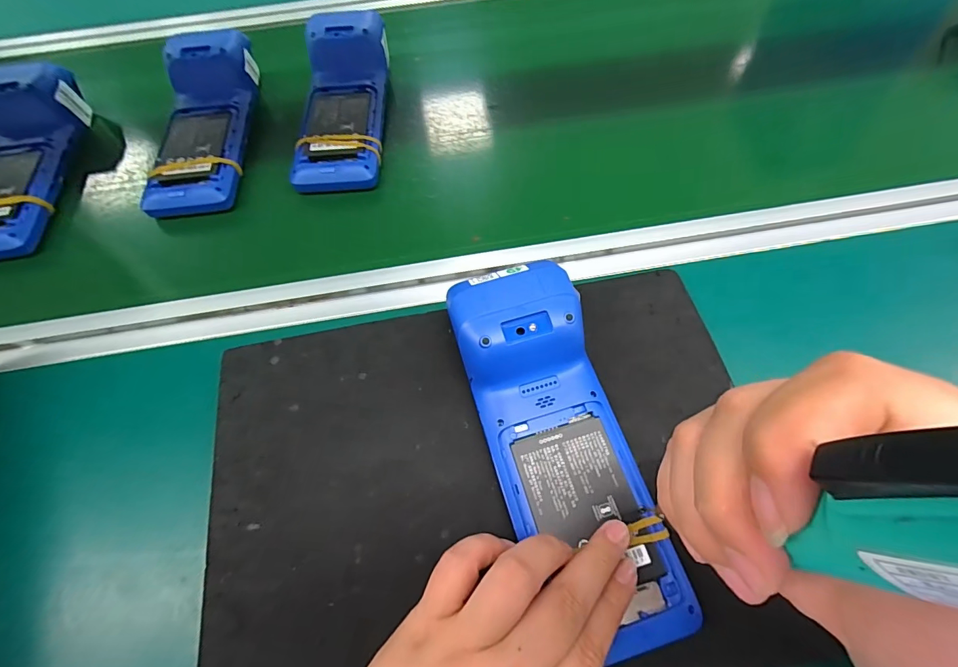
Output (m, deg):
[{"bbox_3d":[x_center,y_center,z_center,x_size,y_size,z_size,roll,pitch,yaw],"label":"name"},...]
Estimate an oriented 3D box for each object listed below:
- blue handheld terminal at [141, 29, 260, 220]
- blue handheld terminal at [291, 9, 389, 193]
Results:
[{"bbox_3d":[-0.278,-0.217,0.425,0.078,0.045,0.222,-6,64,0],"label":"blue handheld terminal"},{"bbox_3d":[-0.139,-0.239,0.428,0.087,0.046,0.225,-2,64,1],"label":"blue handheld terminal"}]

